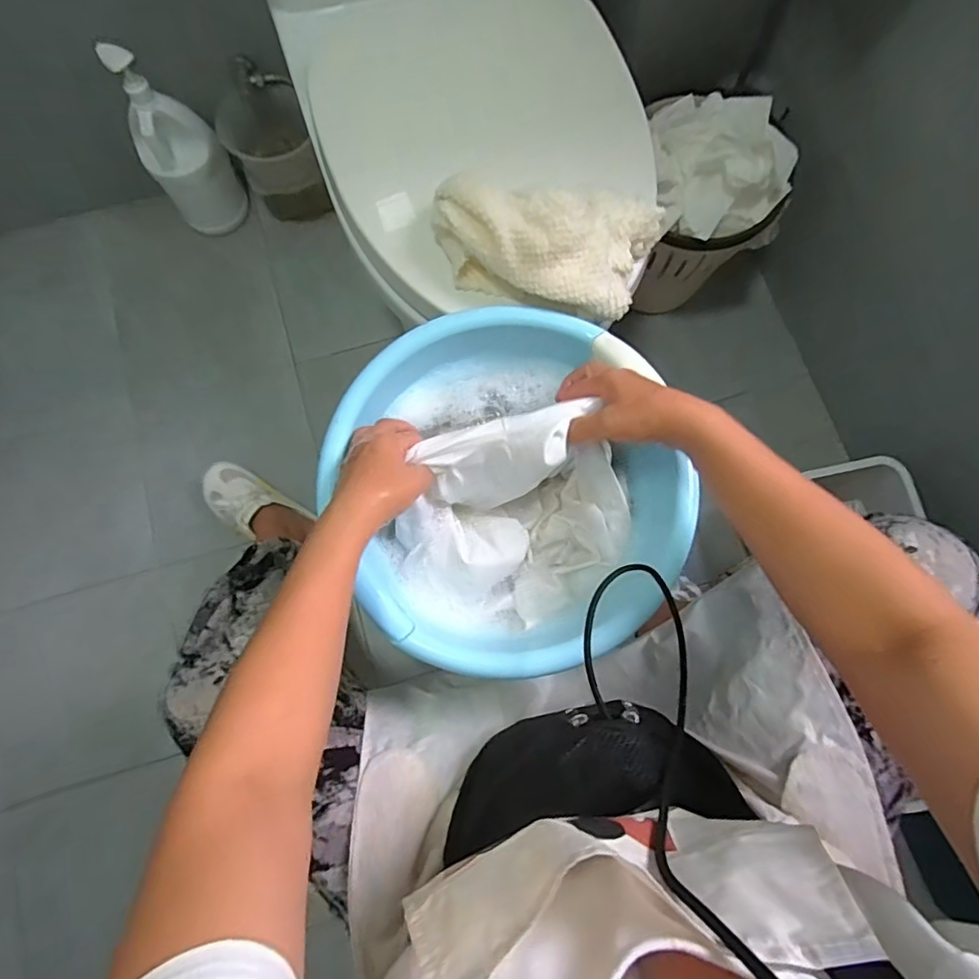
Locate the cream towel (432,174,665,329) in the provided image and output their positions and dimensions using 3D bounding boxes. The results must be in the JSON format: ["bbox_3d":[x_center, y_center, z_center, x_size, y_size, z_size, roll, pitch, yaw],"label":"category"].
[{"bbox_3d":[0.056,-0.240,0.530,0.224,0.069,0.113,7,78,2],"label":"cream towel"}]

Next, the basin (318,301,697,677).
[{"bbox_3d":[0.016,-0.009,0.518,0.303,0.112,0.333,0,78,0],"label":"basin"}]

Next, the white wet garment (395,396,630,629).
[{"bbox_3d":[0.026,0.031,0.508,0.220,0.116,0.172,-17,78,-3],"label":"white wet garment"}]

